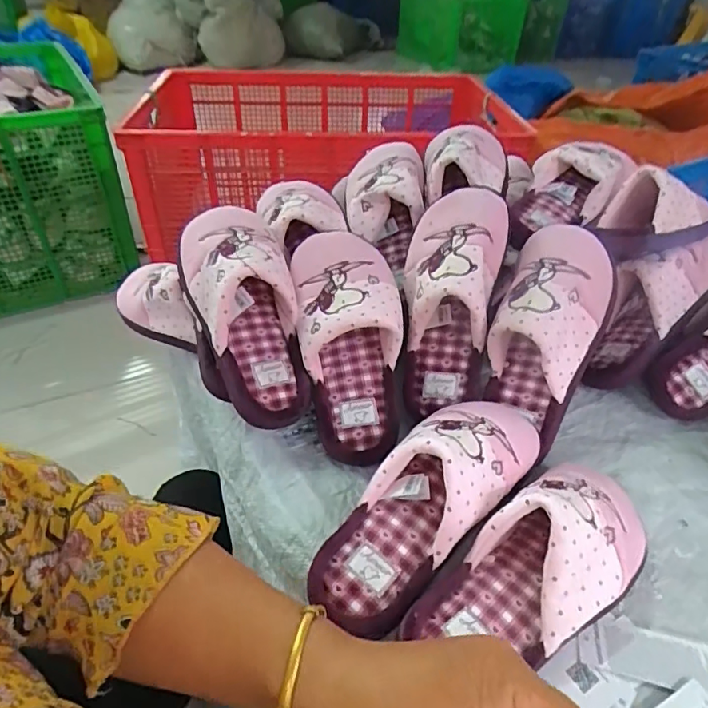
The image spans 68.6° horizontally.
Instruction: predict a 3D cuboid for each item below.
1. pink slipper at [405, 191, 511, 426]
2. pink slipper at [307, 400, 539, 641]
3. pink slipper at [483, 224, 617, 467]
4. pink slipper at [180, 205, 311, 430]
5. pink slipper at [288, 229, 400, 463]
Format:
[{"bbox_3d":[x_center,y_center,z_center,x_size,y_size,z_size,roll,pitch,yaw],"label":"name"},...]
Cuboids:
[{"bbox_3d":[0.087,-0.046,0.527,0.102,0.252,0.079,14,9,33],"label":"pink slipper"},{"bbox_3d":[0.065,0.105,0.414,0.088,0.086,0.242,34,63,32],"label":"pink slipper"},{"bbox_3d":[0.185,-0.017,0.501,0.103,0.225,0.081,13,4,12],"label":"pink slipper"},{"bbox_3d":[-0.104,-0.051,0.498,0.098,0.077,0.245,-14,79,-19],"label":"pink slipper"},{"bbox_3d":[-0.003,-0.019,0.511,0.101,0.071,0.246,-5,76,-9],"label":"pink slipper"}]

